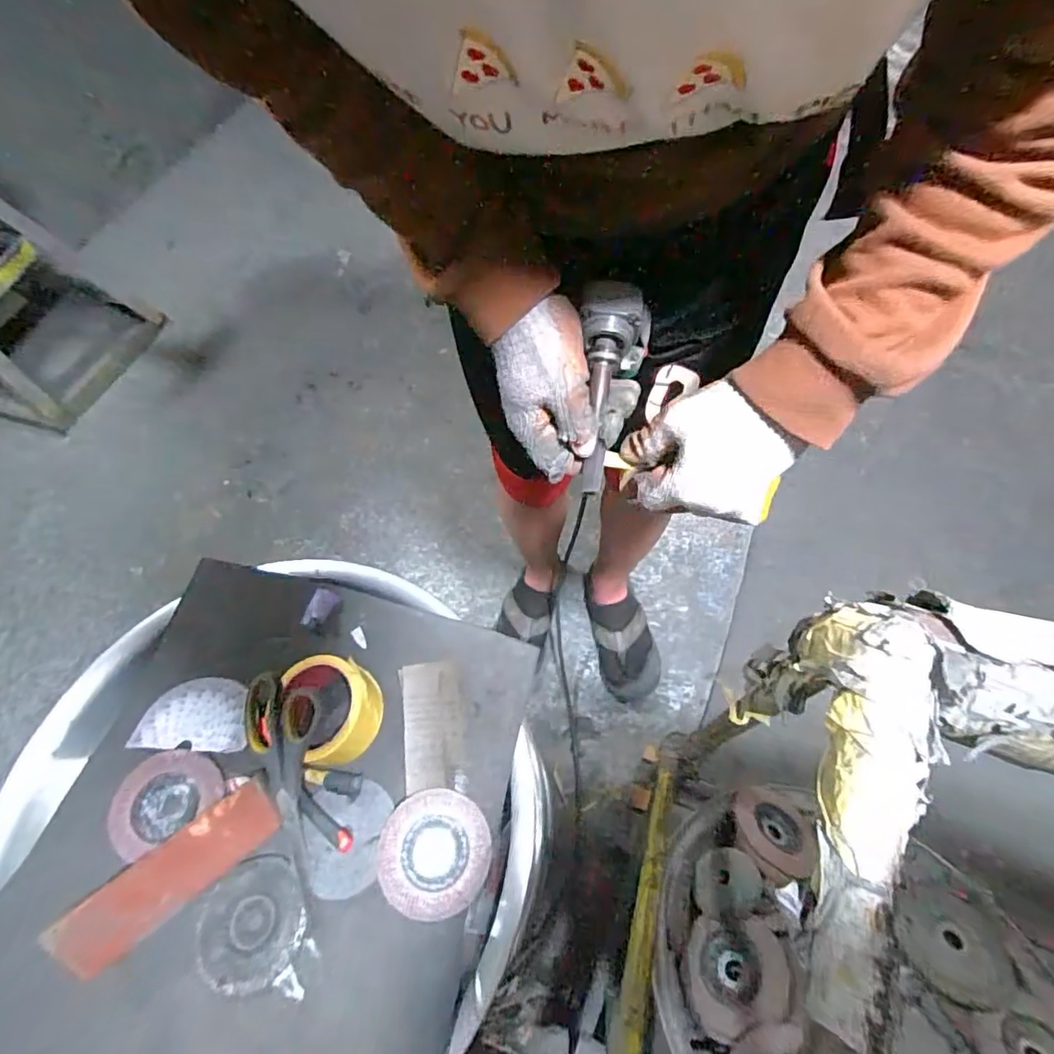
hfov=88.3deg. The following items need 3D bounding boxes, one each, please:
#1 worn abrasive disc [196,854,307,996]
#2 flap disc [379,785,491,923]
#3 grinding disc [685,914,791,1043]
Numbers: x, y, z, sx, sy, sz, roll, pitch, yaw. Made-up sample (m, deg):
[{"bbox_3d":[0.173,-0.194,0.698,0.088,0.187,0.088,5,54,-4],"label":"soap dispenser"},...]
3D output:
[{"bbox_3d":[-0.224,0.322,0.444,0.082,0.009,0.088,-7,60,1],"label":"worn abrasive disc"},{"bbox_3d":[-0.078,0.275,0.461,0.091,0.015,0.091,-4,60,-16],"label":"flap disc"},{"bbox_3d":[0.186,0.399,0.484,0.088,0.004,0.082,-20,40,23],"label":"grinding disc"}]

